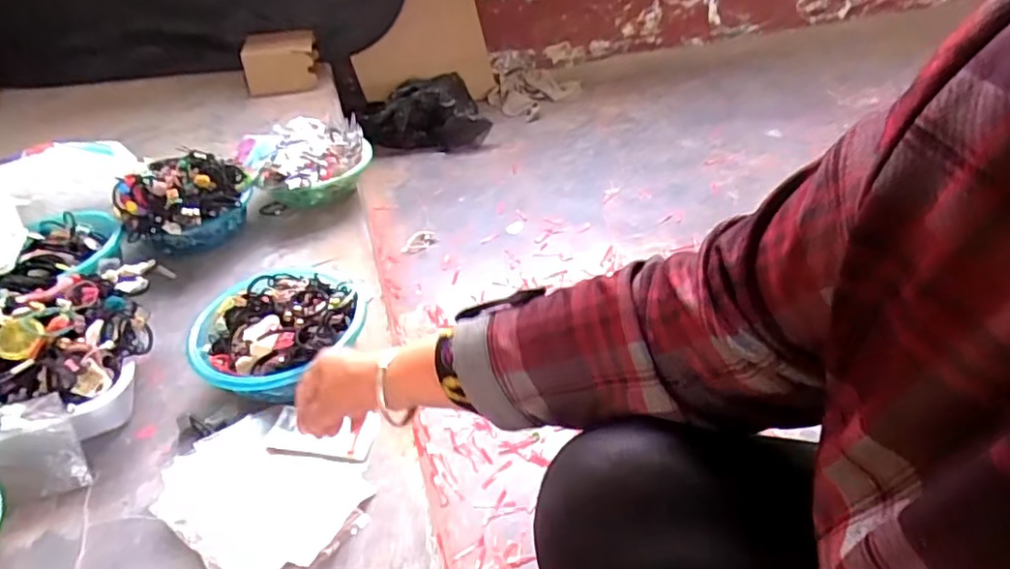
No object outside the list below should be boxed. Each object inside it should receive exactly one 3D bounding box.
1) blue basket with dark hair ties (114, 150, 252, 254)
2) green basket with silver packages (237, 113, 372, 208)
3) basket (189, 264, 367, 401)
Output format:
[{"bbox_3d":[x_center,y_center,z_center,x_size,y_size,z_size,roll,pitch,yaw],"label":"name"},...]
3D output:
[{"bbox_3d":[-0.552,-0.143,1.026,0.174,0.129,0.161,-2,38,2],"label":"blue basket with dark hair ties"},{"bbox_3d":[-0.382,-0.229,1.168,0.240,0.128,0.202,-14,39,-13],"label":"green basket with silver packages"},{"bbox_3d":[-0.299,0.060,0.817,0.236,0.094,0.241,-2,38,2],"label":"basket"}]

